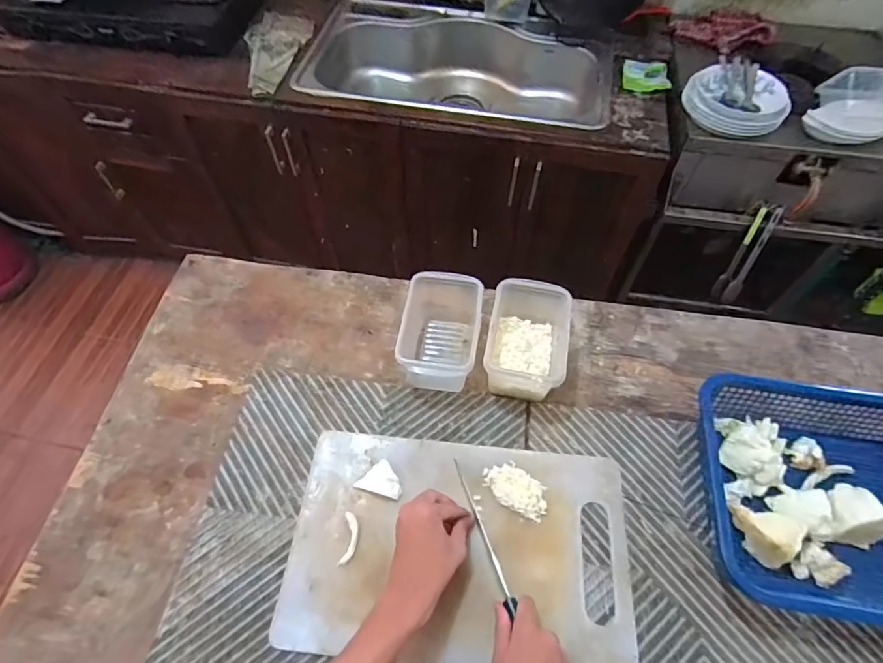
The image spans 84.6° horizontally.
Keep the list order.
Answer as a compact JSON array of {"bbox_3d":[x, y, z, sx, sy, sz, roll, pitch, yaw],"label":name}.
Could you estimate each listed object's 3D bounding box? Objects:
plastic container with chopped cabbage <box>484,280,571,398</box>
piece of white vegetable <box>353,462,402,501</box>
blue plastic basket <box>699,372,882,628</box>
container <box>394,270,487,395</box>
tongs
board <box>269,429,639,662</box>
[{"bbox_3d":[0.119,0.015,0.688,0.101,0.098,0.172,9,56,7],"label":"plastic container with chopped cabbage"},{"bbox_3d":[-0.075,0.186,0.619,0.058,0.008,0.041,14,57,10],"label":"piece of white vegetable"},{"bbox_3d":[0.472,0.185,0.573,0.324,0.099,0.229,10,57,8],"label":"blue plastic basket"},{"bbox_3d":[0.000,-0.003,0.701,0.108,0.097,0.171,5,56,4],"label":"container"},{"bbox_3d":[0.774,-0.193,1.238,0.019,0.268,0.058,-27,49,-32],"label":"tongs"},{"bbox_3d":[0.022,0.253,0.578,0.393,0.016,0.244,5,56,4],"label":"board"}]

